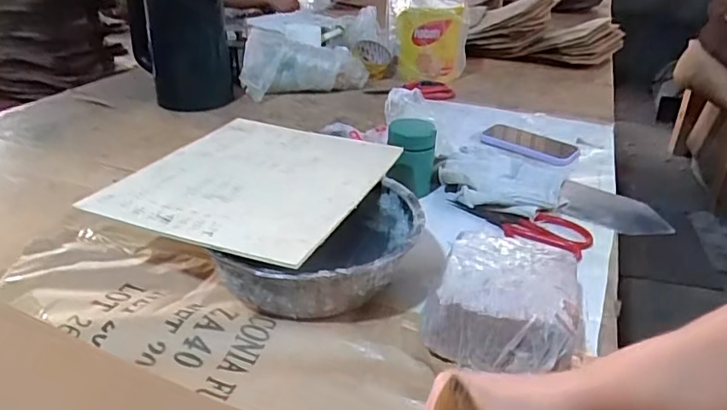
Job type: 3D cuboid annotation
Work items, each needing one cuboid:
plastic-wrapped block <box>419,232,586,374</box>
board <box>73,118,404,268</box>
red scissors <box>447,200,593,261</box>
[{"bbox_3d":[0.126,0.082,0.479,0.121,0.059,0.150,11,31,15],"label":"plastic-wrapped block"},{"bbox_3d":[-0.109,-0.033,0.572,0.233,0.008,0.277,12,29,18],"label":"board"},{"bbox_3d":[0.191,0.016,0.658,0.171,0.013,0.074,21,34,29],"label":"red scissors"}]

